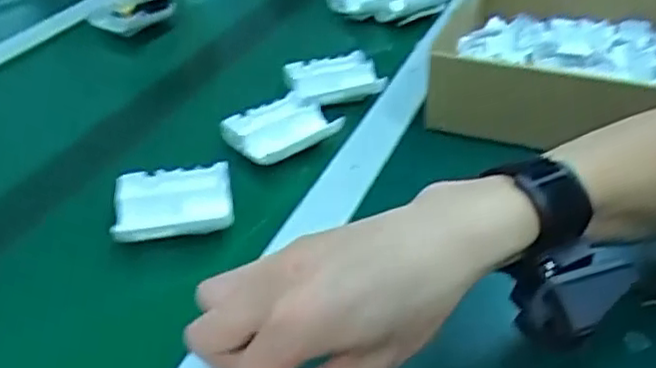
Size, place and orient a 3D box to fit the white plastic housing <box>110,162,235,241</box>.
[{"bbox_3d":[-0.112,0.011,0.499,0.082,0.017,0.066,-7,35,-10],"label":"white plastic housing"}]

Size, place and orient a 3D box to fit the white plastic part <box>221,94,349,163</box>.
[{"bbox_3d":[-0.038,-0.049,0.591,0.091,0.019,0.065,-25,42,-31],"label":"white plastic part"}]

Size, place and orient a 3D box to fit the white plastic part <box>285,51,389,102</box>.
[{"bbox_3d":[0.008,-0.102,0.665,0.087,0.023,0.069,-13,37,-17],"label":"white plastic part"}]

